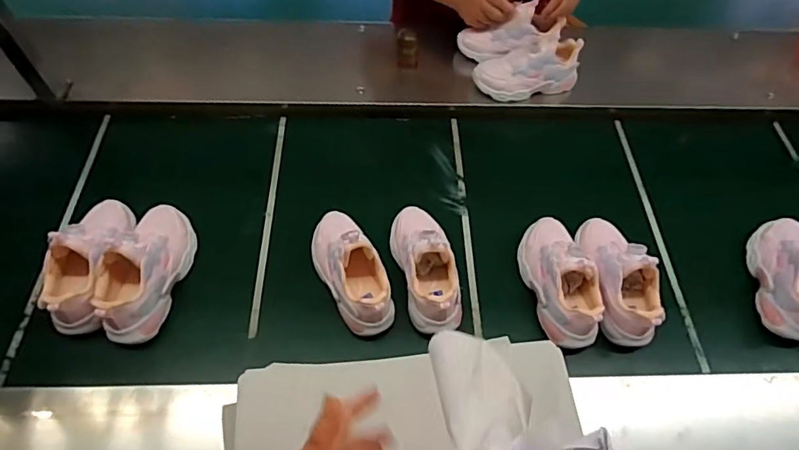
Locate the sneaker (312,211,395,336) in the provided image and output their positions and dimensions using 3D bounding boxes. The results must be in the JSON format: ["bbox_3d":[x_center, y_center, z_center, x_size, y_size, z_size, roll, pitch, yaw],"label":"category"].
[{"bbox_3d":[-0.071,0.053,0.699,0.077,0.106,0.197,-23,62,-16],"label":"sneaker"}]

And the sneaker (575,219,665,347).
[{"bbox_3d":[0.313,0.067,0.710,0.074,0.104,0.196,-3,58,-5],"label":"sneaker"}]

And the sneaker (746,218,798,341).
[{"bbox_3d":[0.582,0.062,0.728,0.072,0.099,0.202,8,58,2],"label":"sneaker"}]

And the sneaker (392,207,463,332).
[{"bbox_3d":[0.038,0.047,0.708,0.081,0.106,0.198,-10,59,-9],"label":"sneaker"}]

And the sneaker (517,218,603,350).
[{"bbox_3d":[0.229,0.065,0.704,0.075,0.091,0.198,-9,59,-8],"label":"sneaker"}]

